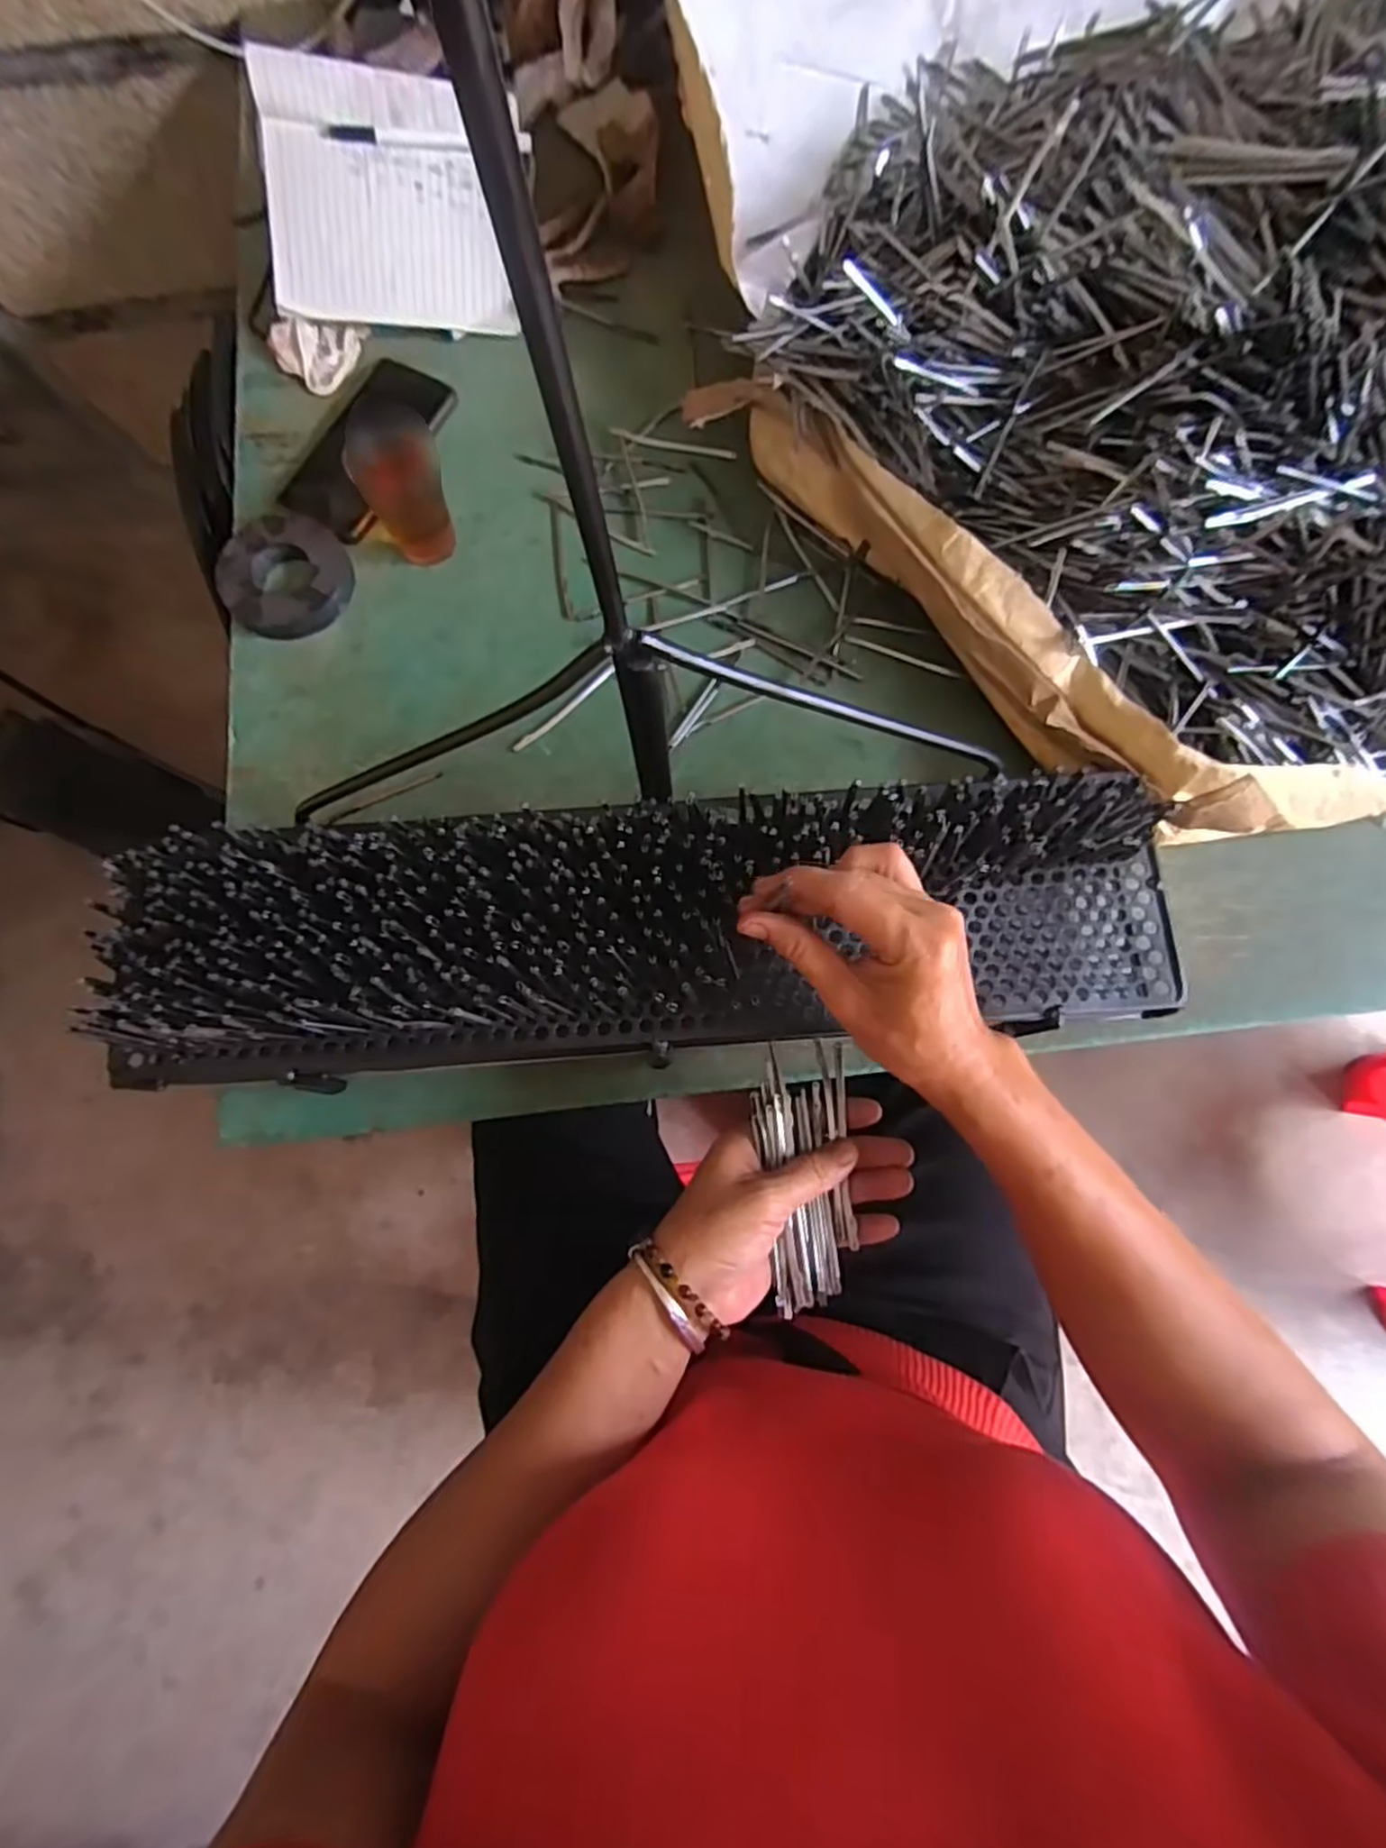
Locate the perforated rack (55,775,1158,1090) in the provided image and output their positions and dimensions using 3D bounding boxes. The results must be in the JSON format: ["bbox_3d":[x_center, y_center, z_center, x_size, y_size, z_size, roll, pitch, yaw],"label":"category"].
[{"bbox_3d":[-0.021,0.002,0.403,0.579,0.077,0.140,-5,78,-4],"label":"perforated rack"}]

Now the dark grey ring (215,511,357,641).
[{"bbox_3d":[-0.312,-0.265,0.553,0.100,0.019,0.095,0,78,1],"label":"dark grey ring"}]

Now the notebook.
[{"bbox_3d":[-0.244,-0.587,0.589,0.189,0.015,0.169,-2,105,-11],"label":"notebook"}]

